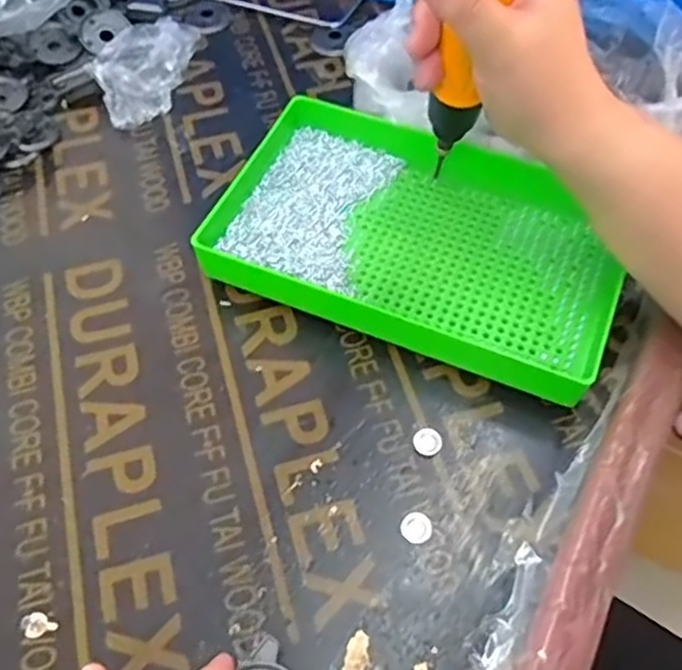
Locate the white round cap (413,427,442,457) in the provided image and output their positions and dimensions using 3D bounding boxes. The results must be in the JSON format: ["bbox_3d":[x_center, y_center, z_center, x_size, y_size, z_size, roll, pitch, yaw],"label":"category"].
[{"bbox_3d":[0.048,0.059,0.390,0.016,0.005,0.015,-1,57,1],"label":"white round cap"}]

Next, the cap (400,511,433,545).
[{"bbox_3d":[0.039,0.100,0.365,0.016,0.004,0.016,-1,57,1],"label":"cap"}]

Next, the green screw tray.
[{"bbox_3d":[0.048,-0.063,0.451,0.255,0.040,0.159,21,60,14],"label":"green screw tray"}]

